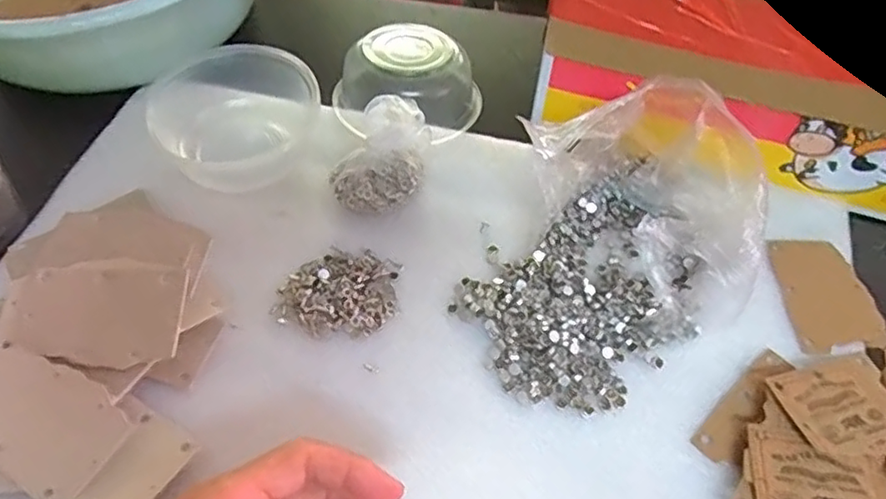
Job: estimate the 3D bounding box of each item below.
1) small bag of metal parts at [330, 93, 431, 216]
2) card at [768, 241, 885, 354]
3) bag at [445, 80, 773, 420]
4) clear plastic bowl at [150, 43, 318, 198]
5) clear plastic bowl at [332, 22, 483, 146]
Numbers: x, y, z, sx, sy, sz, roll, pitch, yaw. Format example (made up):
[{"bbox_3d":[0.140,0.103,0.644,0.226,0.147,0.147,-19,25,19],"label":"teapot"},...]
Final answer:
[{"bbox_3d":[-0.041,-0.060,0.416,0.058,0.052,0.065,8,56,5],"label":"small bag of metal parts"},{"bbox_3d":[0.234,0.027,0.389,0.051,0.005,0.074,-4,58,6],"label":"card"},{"bbox_3d":[0.098,-0.003,0.355,0.181,0.098,0.131,-36,63,-21],"label":"bag"},{"bbox_3d":[-0.138,-0.089,0.433,0.108,0.047,0.111,0,56,0],"label":"clear plastic bowl"},{"bbox_3d":[-0.023,-0.118,0.467,0.089,0.058,0.093,1,55,-1],"label":"clear plastic bowl"}]

